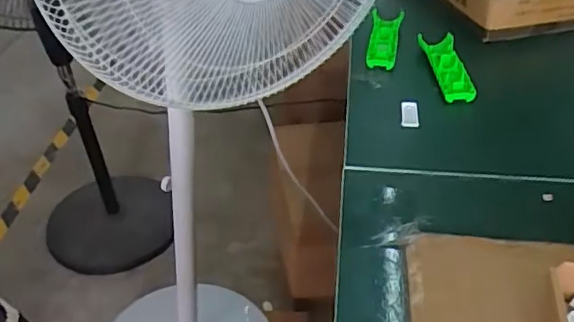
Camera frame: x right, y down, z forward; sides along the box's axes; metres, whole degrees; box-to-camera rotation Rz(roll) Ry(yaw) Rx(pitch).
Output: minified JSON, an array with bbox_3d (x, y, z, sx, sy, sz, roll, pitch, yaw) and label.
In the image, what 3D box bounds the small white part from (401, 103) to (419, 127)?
[{"bbox_3d":[0.164,-0.062,0.769,0.023,0.012,0.044,2,38,7],"label":"small white part"}]

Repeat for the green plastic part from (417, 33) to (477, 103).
[{"bbox_3d":[0.235,-0.139,0.847,0.045,0.034,0.158,-4,38,-1],"label":"green plastic part"}]

